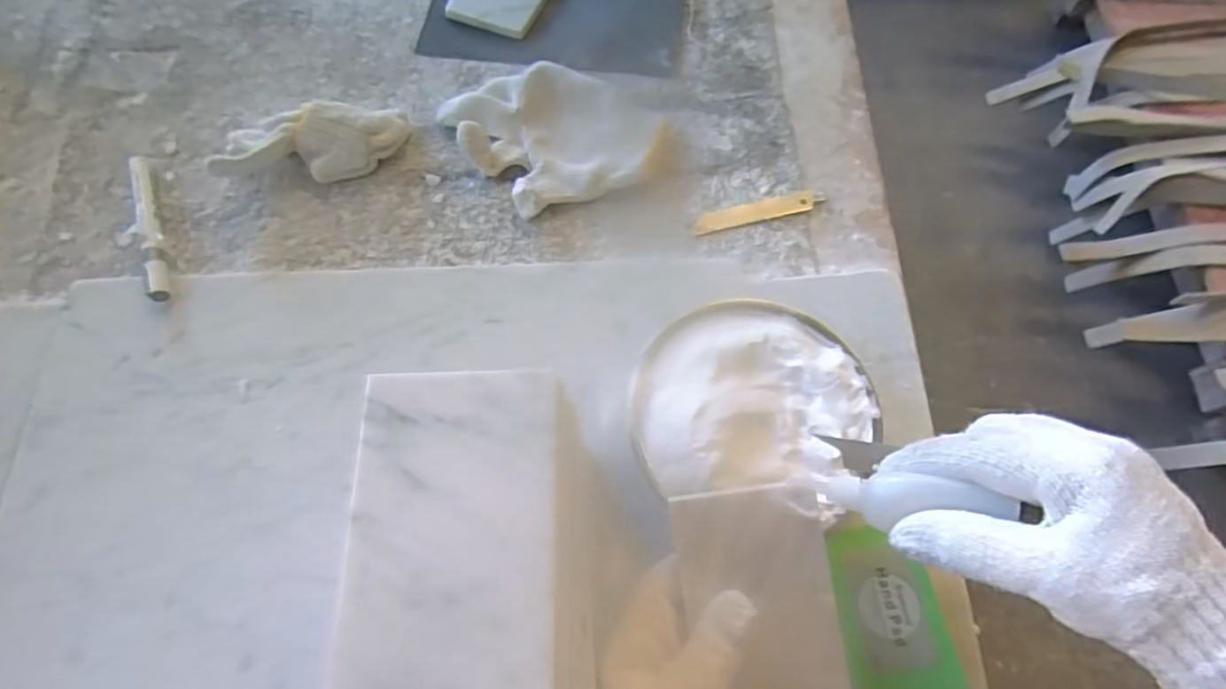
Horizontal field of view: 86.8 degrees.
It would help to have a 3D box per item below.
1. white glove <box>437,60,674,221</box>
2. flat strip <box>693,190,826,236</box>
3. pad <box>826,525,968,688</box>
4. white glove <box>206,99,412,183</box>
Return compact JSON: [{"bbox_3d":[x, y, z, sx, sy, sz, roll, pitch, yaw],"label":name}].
[{"bbox_3d":[-0.041,-0.170,0.505,0.152,0.031,0.122,-23,69,-8],"label":"white glove"},{"bbox_3d":[0.112,-0.103,0.493,0.105,0.006,0.017,-15,68,-5],"label":"flat strip"},{"bbox_3d":[0.152,0.147,0.353,0.054,0.004,0.093,-11,81,12],"label":"pad"},{"bbox_3d":[-0.231,-0.154,0.497,0.141,0.041,0.055,-7,68,-2],"label":"white glove"}]

